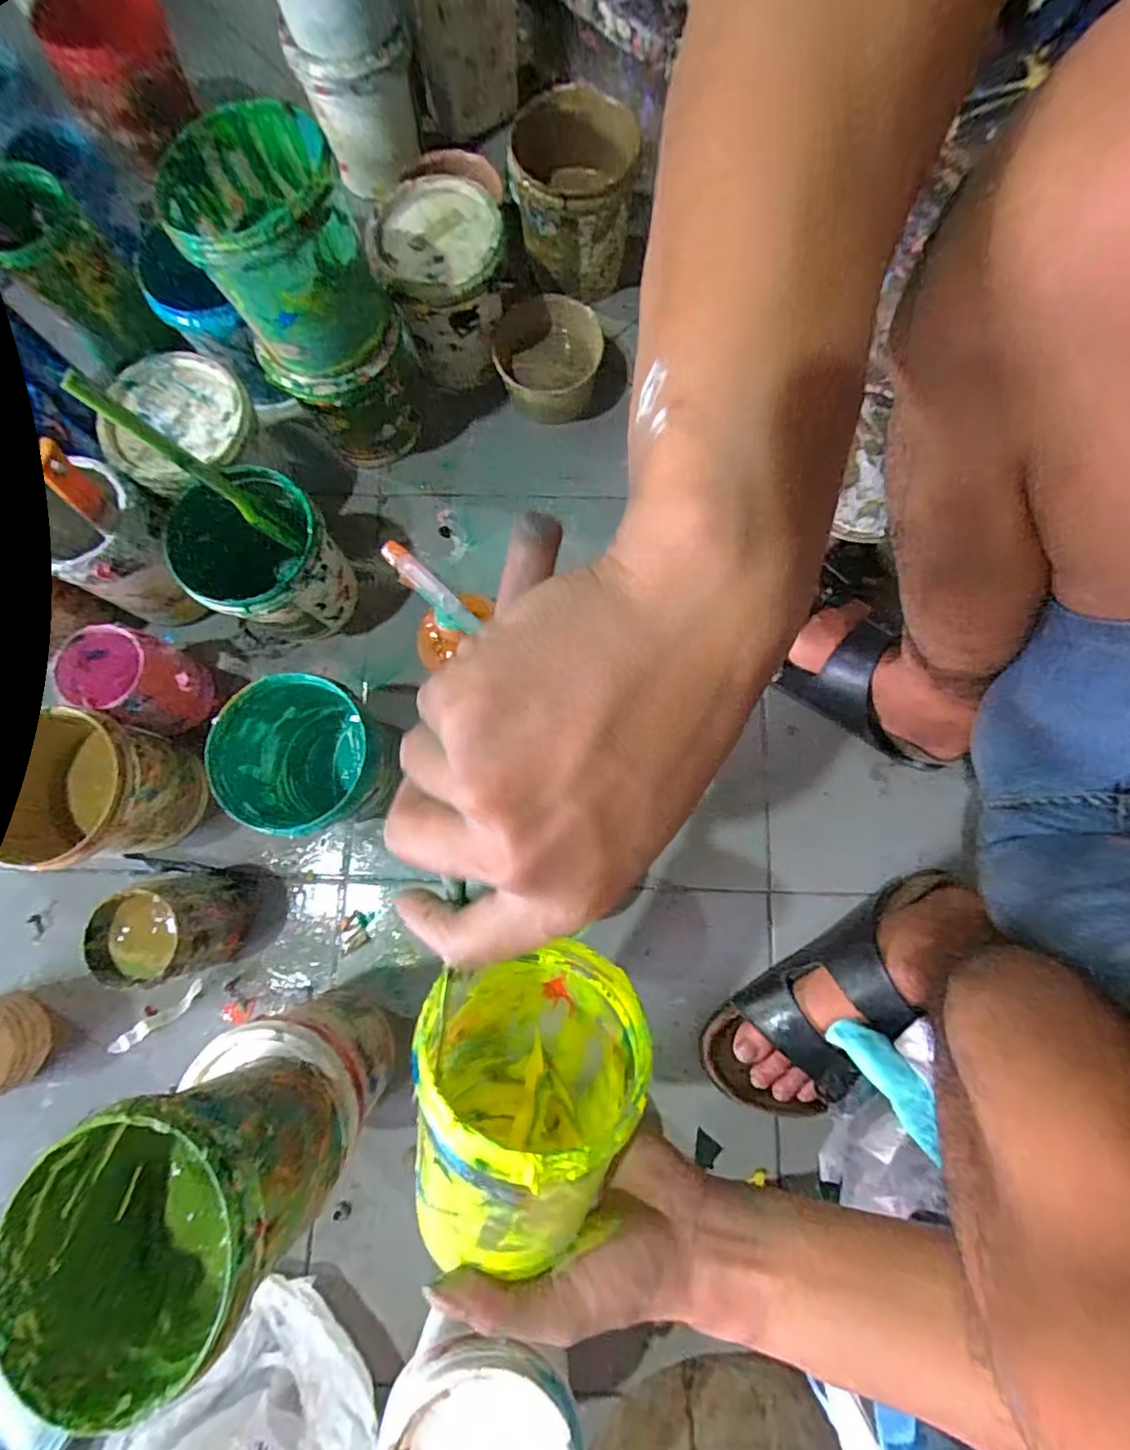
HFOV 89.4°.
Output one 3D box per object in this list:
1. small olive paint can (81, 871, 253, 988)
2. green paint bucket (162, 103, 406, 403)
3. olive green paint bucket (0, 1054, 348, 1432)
[{"bbox_3d":[-0.333,0.172,0.494,0.082,0.096,0.077,0,80,1],"label":"small olive paint can"},{"bbox_3d":[-0.225,-0.355,0.446,0.125,0.127,0.134,0,80,1],"label":"green paint bucket"},{"bbox_3d":[-0.211,0.265,0.327,0.120,0.120,0.118,0,80,1],"label":"olive green paint bucket"}]

